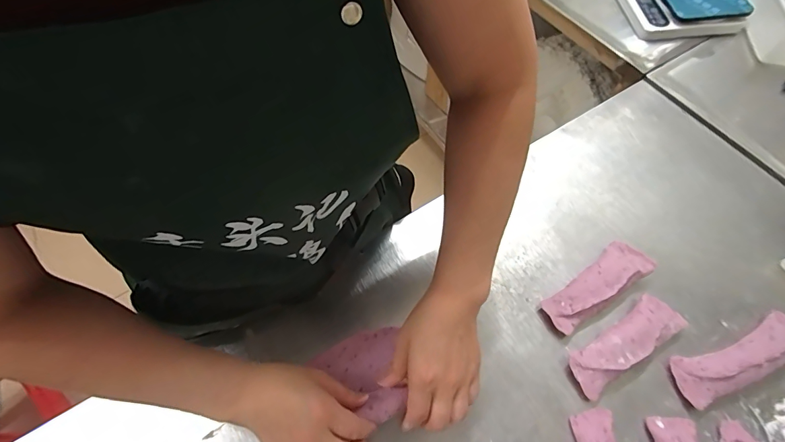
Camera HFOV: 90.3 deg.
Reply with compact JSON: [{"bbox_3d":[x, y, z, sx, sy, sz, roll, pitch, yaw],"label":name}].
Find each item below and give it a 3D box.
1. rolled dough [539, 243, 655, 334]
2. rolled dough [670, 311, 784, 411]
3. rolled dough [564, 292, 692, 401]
[{"bbox_3d":[0.237,0.075,0.456,0.135,0.029,0.047,-31,64,-13],"label":"rolled dough"},{"bbox_3d":[0.373,0.143,0.416,0.150,0.033,0.046,-22,62,-9],"label":"rolled dough"},{"bbox_3d":[0.256,0.133,0.429,0.141,0.028,0.046,-31,64,-13],"label":"rolled dough"}]

